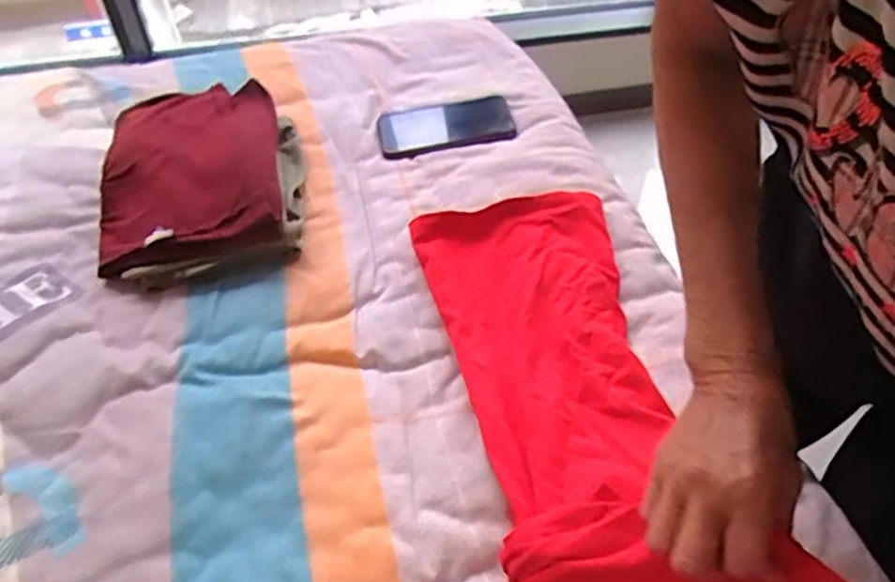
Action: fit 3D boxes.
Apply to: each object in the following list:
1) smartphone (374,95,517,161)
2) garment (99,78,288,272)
[{"bbox_3d":[-0.004,-0.199,0.800,0.161,0.015,0.090,-9,48,-7],"label":"smartphone"},{"bbox_3d":[-0.274,-0.136,0.713,0.187,0.053,0.289,-11,48,-9],"label":"garment"}]

